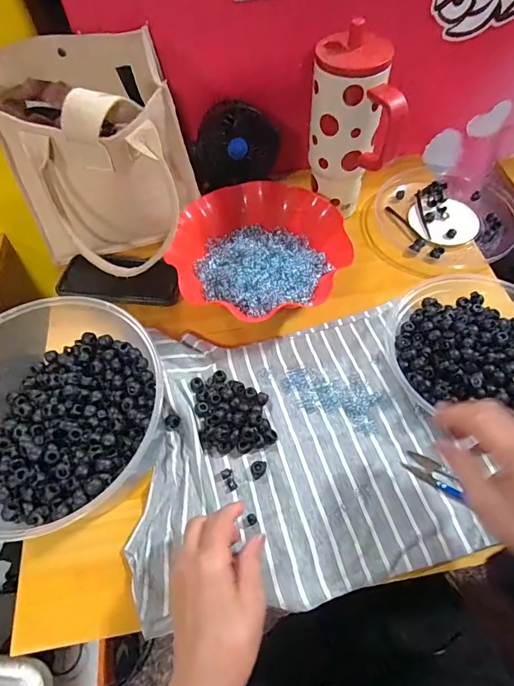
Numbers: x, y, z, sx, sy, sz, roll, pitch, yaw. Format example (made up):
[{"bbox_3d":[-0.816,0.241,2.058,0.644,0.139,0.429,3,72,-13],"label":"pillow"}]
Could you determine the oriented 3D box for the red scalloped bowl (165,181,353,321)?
[{"bbox_3d":[0.006,-0.121,0.544,0.211,0.058,0.210,-1,58,2],"label":"red scalloped bowl"}]

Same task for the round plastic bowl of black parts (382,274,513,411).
[{"bbox_3d":[0.253,0.001,0.471,0.196,0.037,0.177,7,59,7],"label":"round plastic bowl of black parts"}]

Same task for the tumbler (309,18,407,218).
[{"bbox_3d":[0.116,-0.249,0.523,0.101,0.216,0.088,3,58,5],"label":"tumbler"}]

